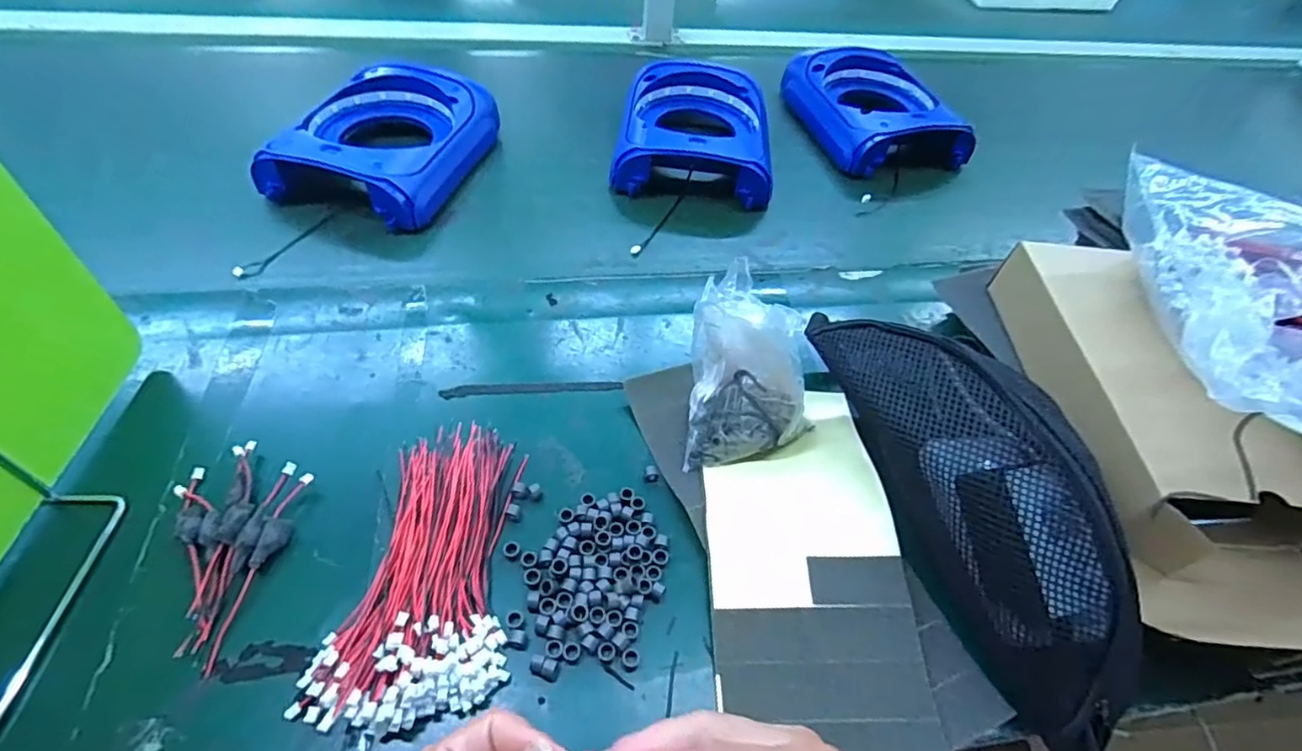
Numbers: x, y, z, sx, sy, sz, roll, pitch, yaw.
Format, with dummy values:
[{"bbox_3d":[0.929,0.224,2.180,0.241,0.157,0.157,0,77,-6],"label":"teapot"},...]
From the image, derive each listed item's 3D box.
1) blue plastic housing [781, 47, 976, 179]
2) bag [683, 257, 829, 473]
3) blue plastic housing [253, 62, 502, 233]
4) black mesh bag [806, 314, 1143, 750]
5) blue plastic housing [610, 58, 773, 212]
[{"bbox_3d":[0.281,-0.338,0.761,0.164,0.059,0.205,-8,53,-12],"label":"blue plastic housing"},{"bbox_3d":[0.068,-0.007,0.432,0.087,0.099,0.098,-5,52,-9],"label":"bag"},{"bbox_3d":[-0.272,-0.249,0.635,0.166,0.057,0.239,17,52,8],"label":"blue plastic housing"},{"bbox_3d":[0.206,0.069,0.379,0.083,0.099,0.284,-12,54,-15],"label":"black mesh bag"},{"bbox_3d":[0.050,-0.283,0.697,0.180,0.058,0.223,8,51,1],"label":"blue plastic housing"}]

